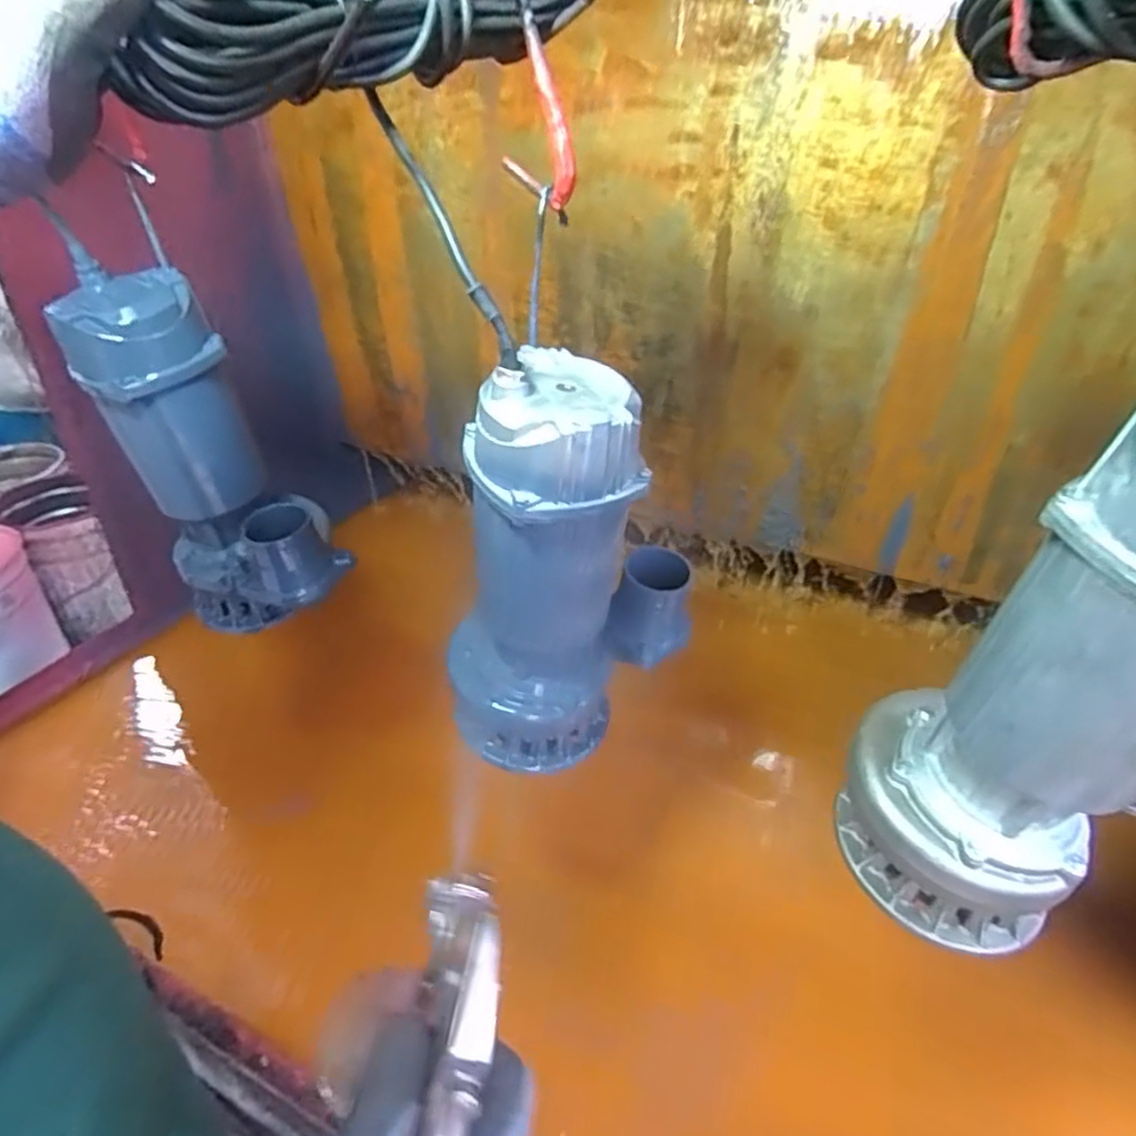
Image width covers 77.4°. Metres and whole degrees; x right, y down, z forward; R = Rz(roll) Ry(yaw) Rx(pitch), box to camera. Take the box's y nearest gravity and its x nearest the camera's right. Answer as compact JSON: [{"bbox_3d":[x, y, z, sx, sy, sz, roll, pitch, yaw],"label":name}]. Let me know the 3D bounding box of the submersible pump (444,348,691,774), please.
[{"bbox_3d":[0.000,-0.004,0.653,0.168,0.389,0.212,16,37,27],"label":"submersible pump"}]

